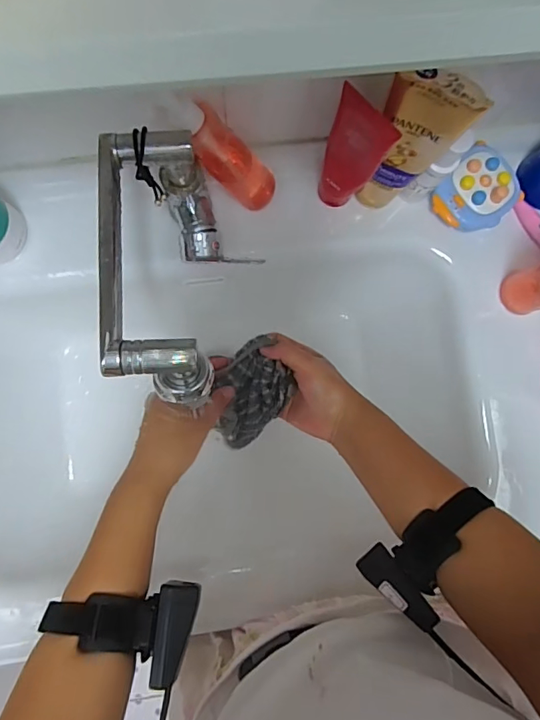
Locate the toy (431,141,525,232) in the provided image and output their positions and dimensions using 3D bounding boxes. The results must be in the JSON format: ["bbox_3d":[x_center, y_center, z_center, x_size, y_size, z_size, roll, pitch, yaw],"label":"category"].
[{"bbox_3d":[0.229,-0.183,0.502,0.077,0.029,0.086,39,86,-1],"label":"toy"}]

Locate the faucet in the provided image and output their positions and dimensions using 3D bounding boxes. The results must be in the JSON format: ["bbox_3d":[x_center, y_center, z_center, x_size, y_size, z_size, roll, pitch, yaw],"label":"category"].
[{"bbox_3d":[-0.082,-0.080,0.405,0.096,0.142,0.210,-4,88,-3],"label":"faucet"}]

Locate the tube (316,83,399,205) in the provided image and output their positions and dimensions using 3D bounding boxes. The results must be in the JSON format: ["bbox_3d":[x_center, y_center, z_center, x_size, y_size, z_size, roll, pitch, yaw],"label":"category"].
[{"bbox_3d":[0.072,-0.188,0.437,0.057,0.147,0.028,38,86,-1],"label":"tube"}]

